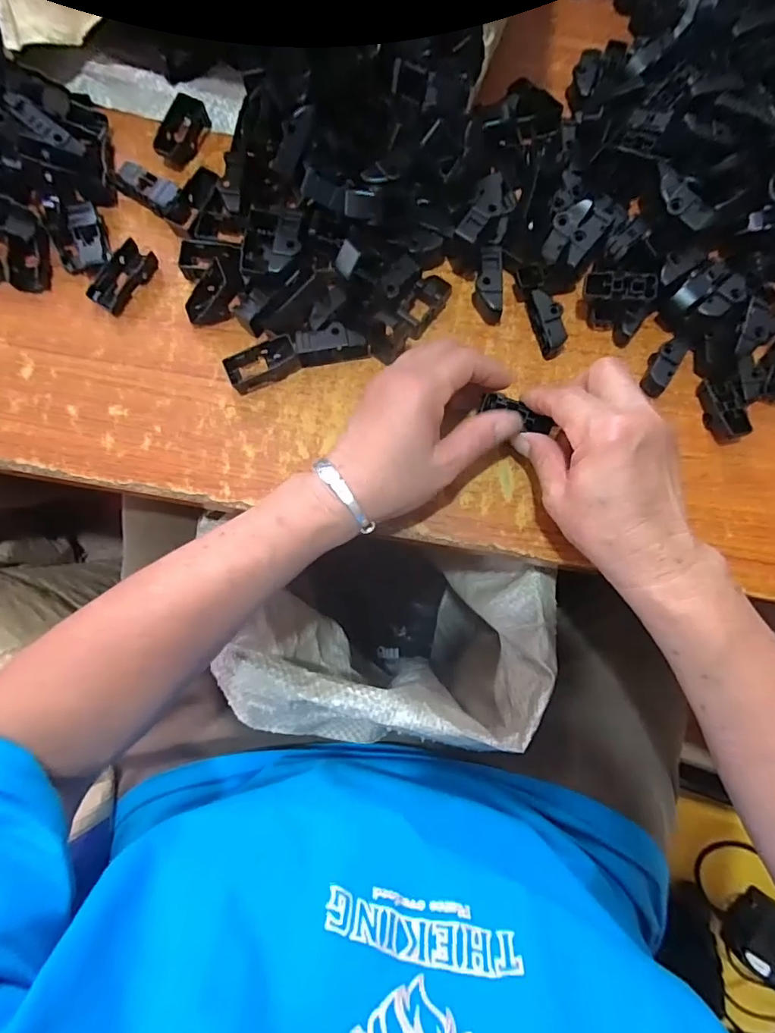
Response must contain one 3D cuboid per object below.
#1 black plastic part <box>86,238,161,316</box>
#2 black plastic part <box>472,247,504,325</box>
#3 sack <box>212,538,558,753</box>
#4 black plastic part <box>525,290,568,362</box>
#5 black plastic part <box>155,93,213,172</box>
[{"bbox_3d":[-0.195,-0.176,0.371,0.028,0.007,0.053,34,82,5],"label":"black plastic part"},{"bbox_3d":[0.073,-0.168,0.362,0.019,0.016,0.052,-1,99,1],"label":"black plastic part"},{"bbox_3d":[0.004,0.117,0.582,0.242,0.495,0.153,12,81,2],"label":"sack"},{"bbox_3d":[0.114,-0.138,0.360,0.021,0.018,0.045,-18,81,-3],"label":"black plastic part"},{"bbox_3d":[-0.159,-0.297,0.388,0.025,0.016,0.052,28,82,4],"label":"black plastic part"}]

